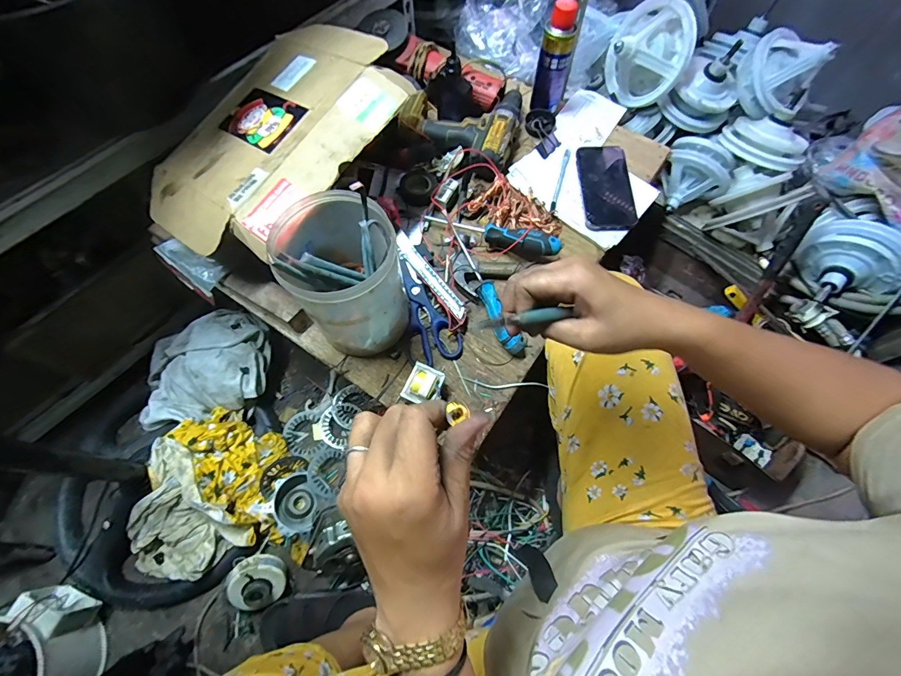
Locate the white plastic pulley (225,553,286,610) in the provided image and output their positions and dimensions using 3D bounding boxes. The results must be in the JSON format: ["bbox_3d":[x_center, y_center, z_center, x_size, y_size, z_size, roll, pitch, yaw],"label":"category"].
[{"bbox_3d":[-0.332,0.421,0.695,0.089,0.031,0.085,20,83,-17],"label":"white plastic pulley"}]

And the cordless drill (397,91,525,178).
[{"bbox_3d":[0.027,-0.374,0.692,0.186,0.066,0.189,20,69,8],"label":"cordless drill"}]

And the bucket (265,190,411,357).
[{"bbox_3d":[-0.126,-0.072,0.500,0.129,0.167,0.136,0,67,0],"label":"bucket"}]

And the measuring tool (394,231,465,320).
[{"bbox_3d":[-0.031,-0.094,0.593,0.022,0.006,0.164,-35,72,-14],"label":"measuring tool"}]

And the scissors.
[{"bbox_3d":[-0.054,-0.032,0.588,0.080,0.021,0.169,-33,71,-13],"label":"scissors"}]

